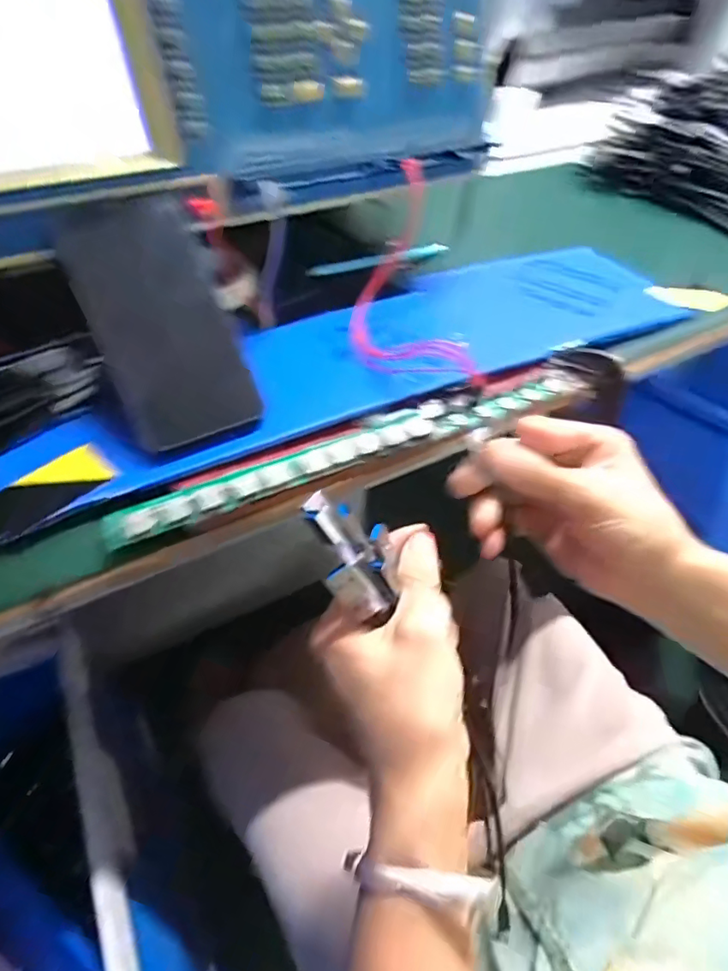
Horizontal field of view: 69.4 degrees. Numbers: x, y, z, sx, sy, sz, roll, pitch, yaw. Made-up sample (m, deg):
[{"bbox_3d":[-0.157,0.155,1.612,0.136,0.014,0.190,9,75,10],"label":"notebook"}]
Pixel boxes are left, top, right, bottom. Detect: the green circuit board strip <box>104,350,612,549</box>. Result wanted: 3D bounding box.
[{"bbox_3d":[0.014,-0.037,0.329,0.331,0.013,0.037,-20,52,-18],"label":"green circuit board strip"}]

